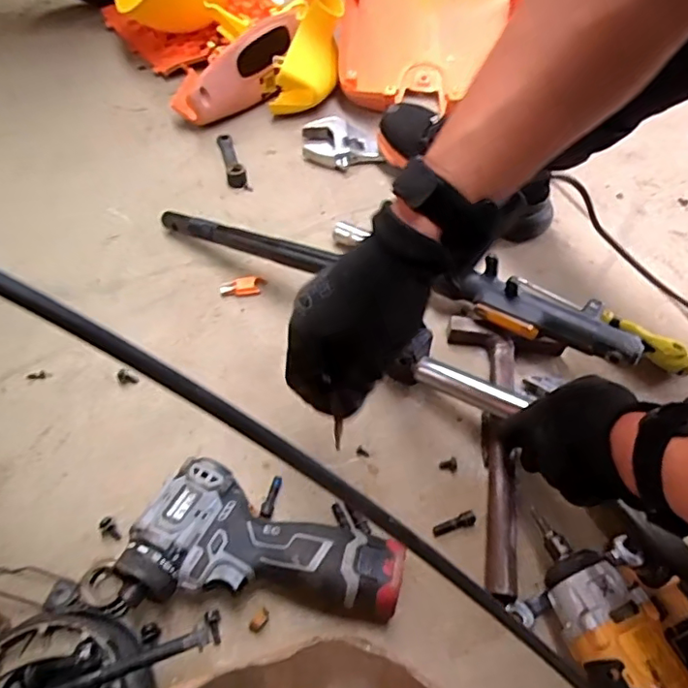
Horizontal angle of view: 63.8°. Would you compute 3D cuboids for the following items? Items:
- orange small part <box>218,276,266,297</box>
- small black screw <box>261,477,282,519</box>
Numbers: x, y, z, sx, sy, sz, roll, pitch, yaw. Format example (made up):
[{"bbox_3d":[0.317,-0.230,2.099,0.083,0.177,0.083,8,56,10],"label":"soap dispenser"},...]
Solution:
[{"bbox_3d":[-0.116,-0.065,0.636,0.052,0.012,0.022,-1,52,-4],"label":"orange small part"},{"bbox_3d":[-0.063,0.134,0.480,0.010,0.006,0.039,10,52,6],"label":"small black screw"}]

